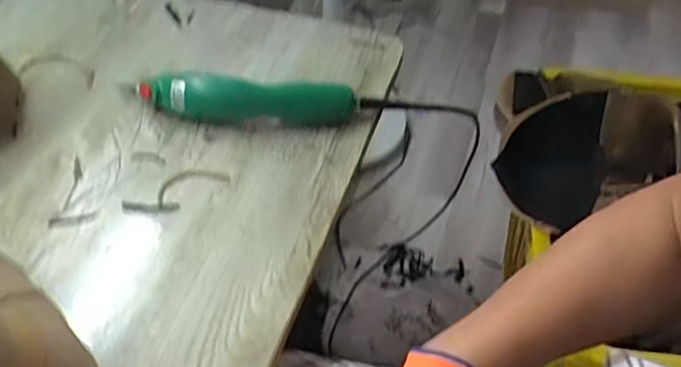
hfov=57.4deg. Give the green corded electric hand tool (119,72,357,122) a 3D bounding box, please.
[{"bbox_3d":[-0.102,-0.088,0.623,0.231,0.041,0.045,3,44,3],"label":"green corded electric hand tool"}]

